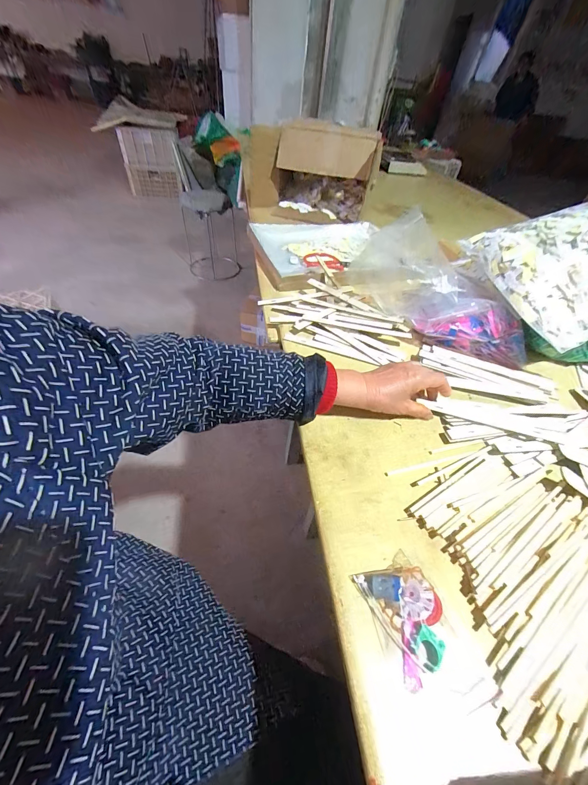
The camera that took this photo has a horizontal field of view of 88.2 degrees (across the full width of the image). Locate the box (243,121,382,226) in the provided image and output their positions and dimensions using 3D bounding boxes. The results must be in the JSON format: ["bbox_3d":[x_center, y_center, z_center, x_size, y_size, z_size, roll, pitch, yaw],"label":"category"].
[{"bbox_3d":[0.057,-0.734,1.008,0.384,0.224,0.215,-2,48,-9],"label":"box"}]

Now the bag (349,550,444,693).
[{"bbox_3d":[0.104,0.200,0.277,0.064,0.022,0.086,-13,50,-19],"label":"bag"}]

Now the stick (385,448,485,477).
[{"bbox_3d":[0.187,0.092,0.400,0.146,0.006,0.007,-8,49,-14],"label":"stick"}]

